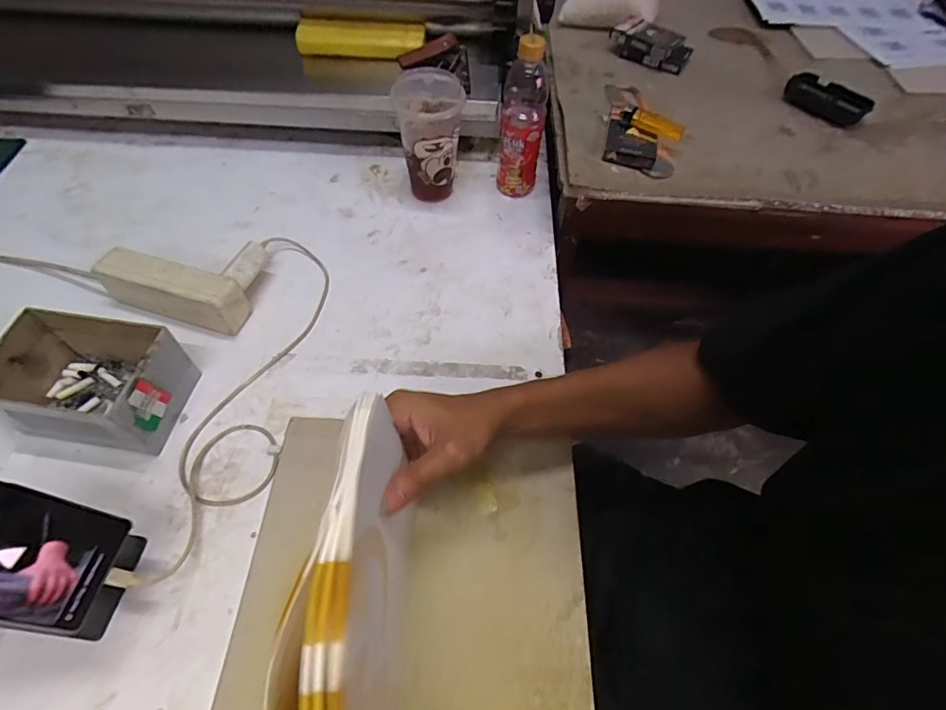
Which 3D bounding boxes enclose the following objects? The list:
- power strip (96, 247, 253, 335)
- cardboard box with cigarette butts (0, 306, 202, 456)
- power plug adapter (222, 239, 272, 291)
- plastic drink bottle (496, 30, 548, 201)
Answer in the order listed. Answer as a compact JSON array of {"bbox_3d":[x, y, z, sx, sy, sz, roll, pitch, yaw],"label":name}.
[{"bbox_3d":[-0.336,-0.071,0.551,0.161,0.062,0.042,16,56,9],"label":"power strip"},{"bbox_3d":[-0.370,0.028,0.472,0.150,0.084,0.098,9,56,4],"label":"cardboard box with cigarette butts"},{"bbox_3d":[-0.260,-0.104,0.557,0.025,0.019,0.055,18,58,9],"label":"power plug adapter"},{"bbox_3d":[0.066,-0.313,0.643,0.056,0.208,0.068,7,56,3],"label":"plastic drink bottle"}]

